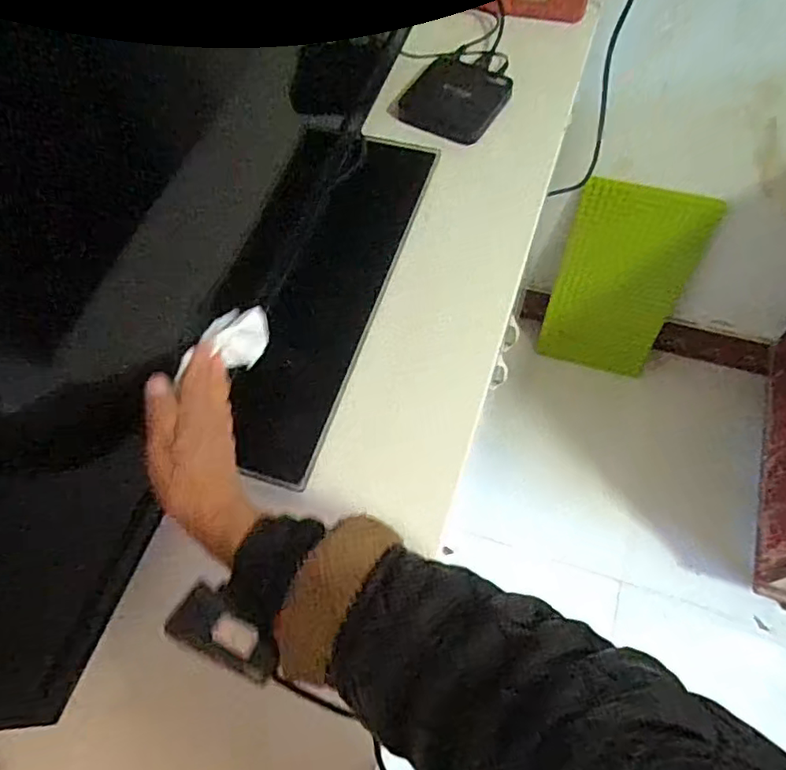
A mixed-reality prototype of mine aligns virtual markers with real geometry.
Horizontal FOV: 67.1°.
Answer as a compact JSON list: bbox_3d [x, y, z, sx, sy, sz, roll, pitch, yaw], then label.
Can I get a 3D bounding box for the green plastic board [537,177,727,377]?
[{"bbox_3d":[0.454,-0.197,1.190,0.236,0.401,0.030,13,48,7],"label":"green plastic board"}]

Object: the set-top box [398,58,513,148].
[{"bbox_3d":[0.076,-0.343,0.709,0.109,0.013,0.117,28,69,16],"label":"set-top box"}]

